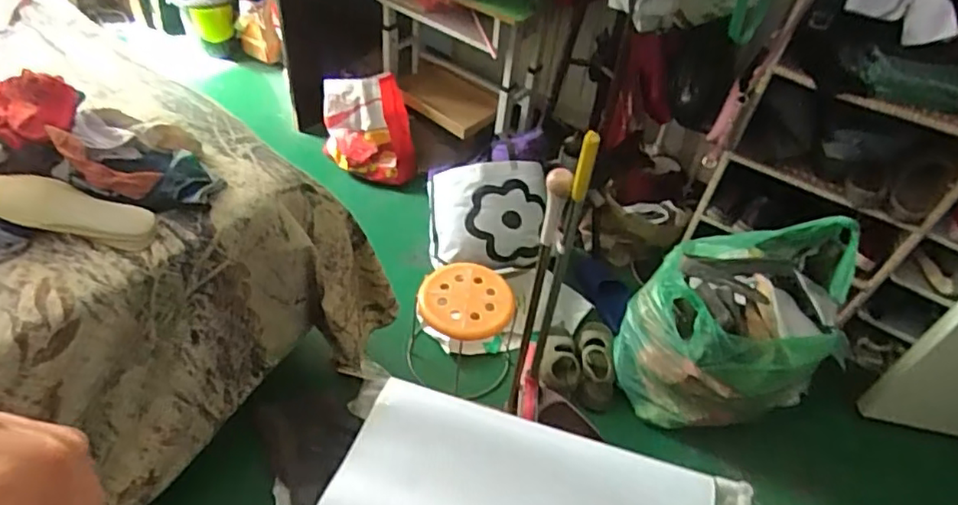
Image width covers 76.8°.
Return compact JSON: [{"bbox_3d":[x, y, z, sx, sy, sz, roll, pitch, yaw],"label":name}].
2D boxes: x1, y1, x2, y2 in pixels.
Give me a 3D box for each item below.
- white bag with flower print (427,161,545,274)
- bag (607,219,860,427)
[{"bbox_3d":[0.026,-0.108,1.704,0.334,0.128,0.312,5,90,-7],"label":"white bag with flower print"},{"bbox_3d":[0.629,0.173,1.488,0.496,0.403,0.389,-16,50,-22],"label":"bag"}]

